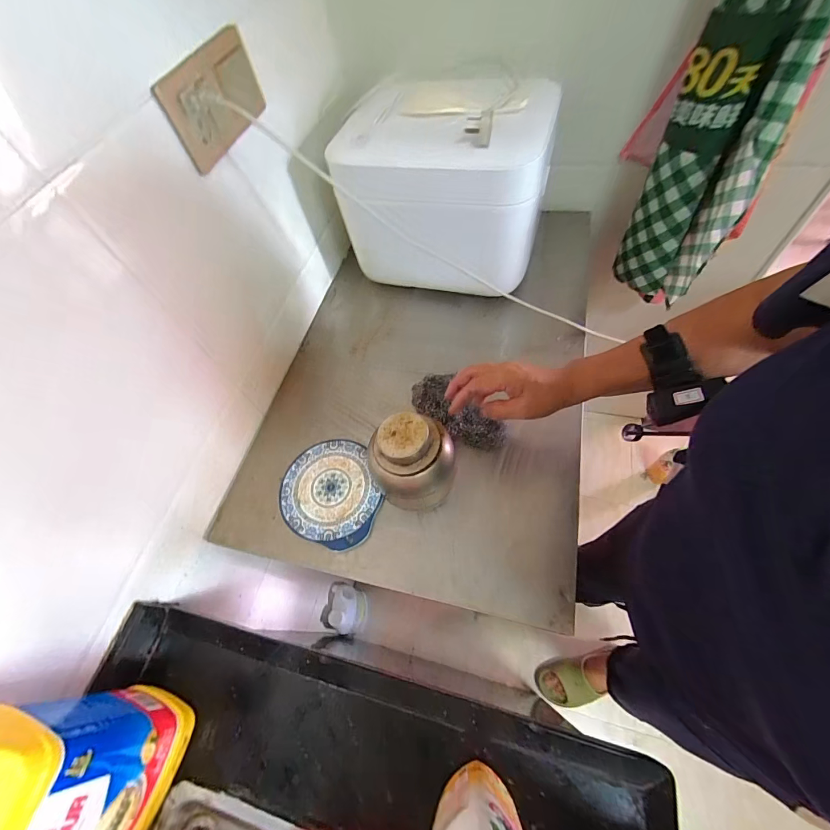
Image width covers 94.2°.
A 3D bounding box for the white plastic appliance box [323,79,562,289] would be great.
[{"bbox_3d":[0.052,-0.406,0.668,0.314,0.244,0.286,8,61,12],"label":"white plastic appliance box"}]

